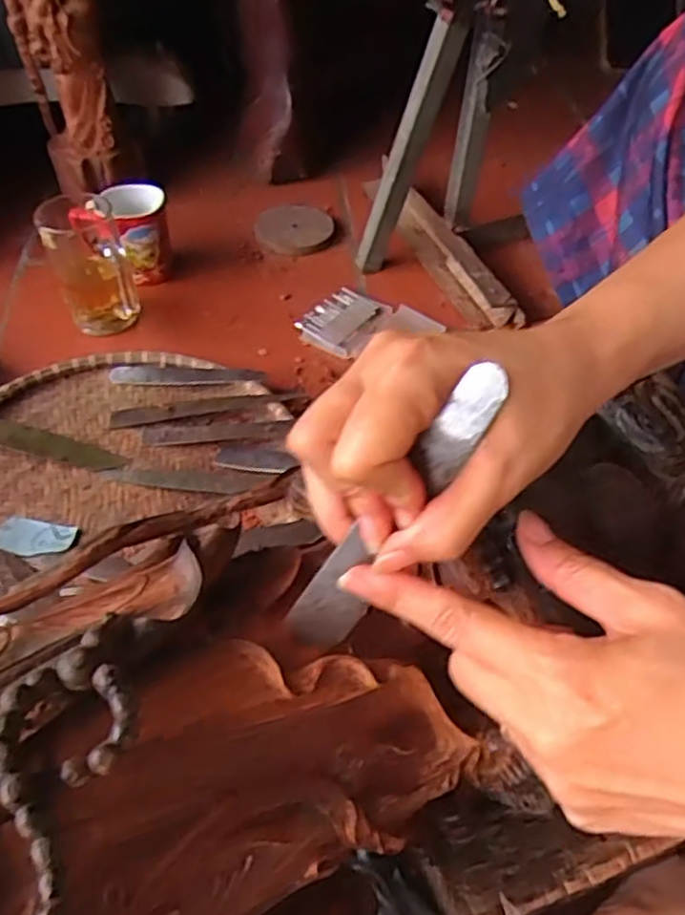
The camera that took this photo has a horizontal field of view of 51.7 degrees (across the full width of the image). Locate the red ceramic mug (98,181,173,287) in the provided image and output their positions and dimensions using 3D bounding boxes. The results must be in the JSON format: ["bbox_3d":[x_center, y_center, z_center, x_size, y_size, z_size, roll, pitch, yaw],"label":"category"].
[{"bbox_3d":[-0.231,-0.257,0.819,0.066,0.093,0.076,-11,48,-10],"label":"red ceramic mug"}]

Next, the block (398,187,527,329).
[{"bbox_3d":[0.123,-0.225,0.806,0.032,0.059,0.237,-19,50,-16],"label":"block"}]

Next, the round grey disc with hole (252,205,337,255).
[{"bbox_3d":[-0.062,-0.293,0.899,0.096,0.014,0.106,-27,53,-23],"label":"round grey disc with hole"}]

